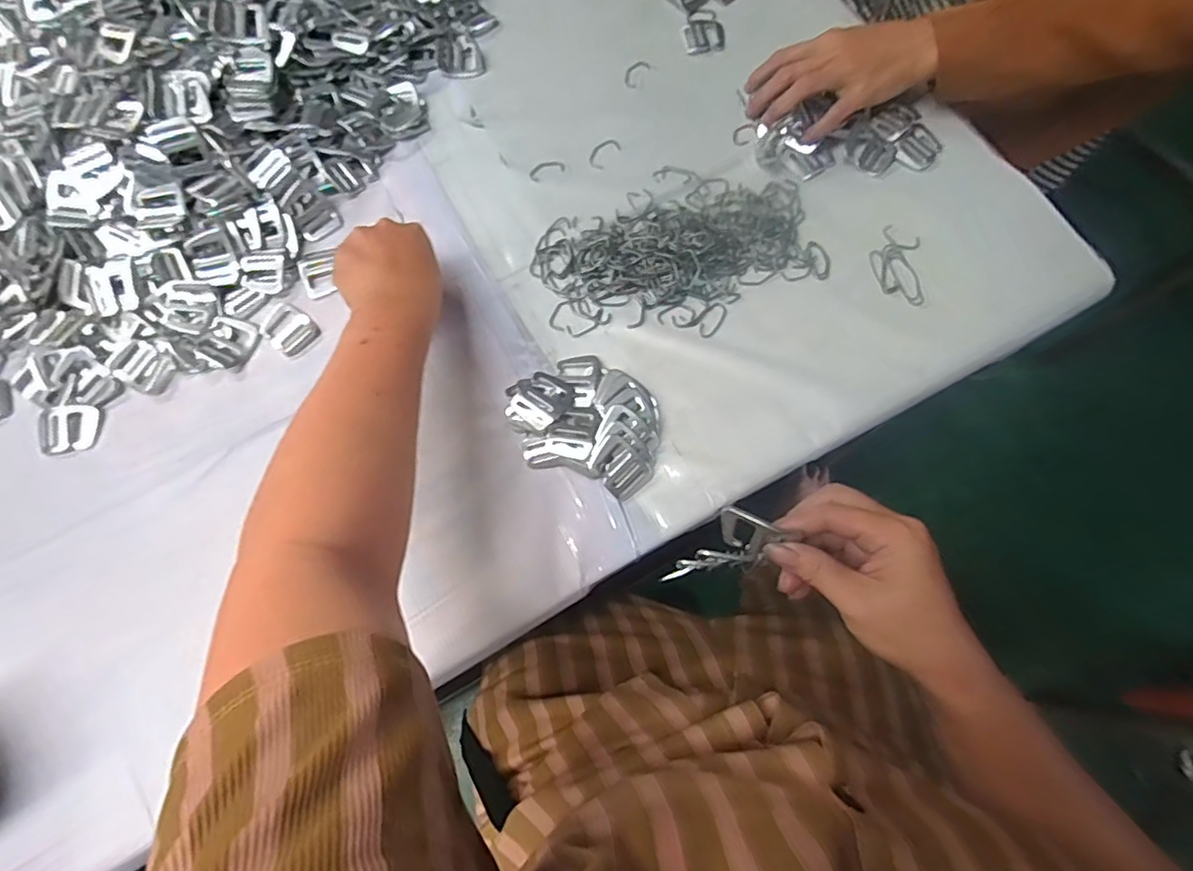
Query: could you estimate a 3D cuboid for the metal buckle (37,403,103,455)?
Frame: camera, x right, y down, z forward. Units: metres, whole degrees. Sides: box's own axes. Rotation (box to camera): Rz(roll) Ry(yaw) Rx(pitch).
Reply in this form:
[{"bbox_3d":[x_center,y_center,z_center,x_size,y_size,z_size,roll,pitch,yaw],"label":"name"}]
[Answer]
[{"bbox_3d":[-0.419,-0.005,0.472,0.046,0.008,0.039,-7,72,-2],"label":"metal buckle"}]

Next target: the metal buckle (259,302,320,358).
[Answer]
[{"bbox_3d":[-0.261,-0.091,0.501,0.036,0.004,0.049,-40,76,-11],"label":"metal buckle"}]

